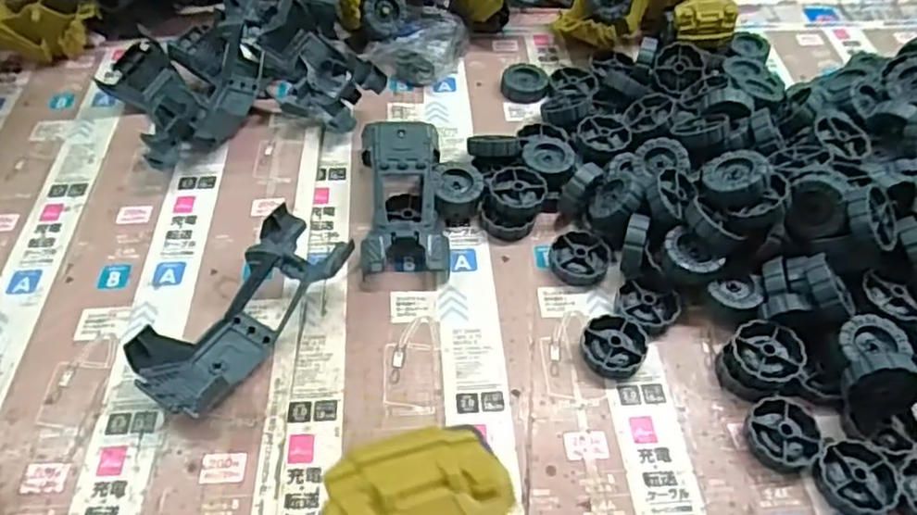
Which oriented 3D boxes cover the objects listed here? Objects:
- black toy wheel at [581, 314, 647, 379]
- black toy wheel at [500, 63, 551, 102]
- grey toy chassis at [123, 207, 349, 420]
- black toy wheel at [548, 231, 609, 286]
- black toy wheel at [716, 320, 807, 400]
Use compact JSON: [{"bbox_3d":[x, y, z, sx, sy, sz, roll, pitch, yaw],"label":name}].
[{"bbox_3d":[0.093,0.053,0.410,0.037,0.010,0.040,-1,50,1],"label":"black toy wheel"},{"bbox_3d":[0.056,-0.146,0.568,0.040,0.013,0.040,-1,50,1],"label":"black toy wheel"},{"bbox_3d":[-0.128,0.032,0.405,0.058,0.036,0.134,31,58,24],"label":"grey toy chassis"},{"bbox_3d":[0.079,0.001,0.450,0.037,0.011,0.039,-1,50,1],"label":"black toy wheel"},{"bbox_3d":[0.176,0.060,0.396,0.043,0.023,0.037,-26,55,-19],"label":"black toy wheel"}]

